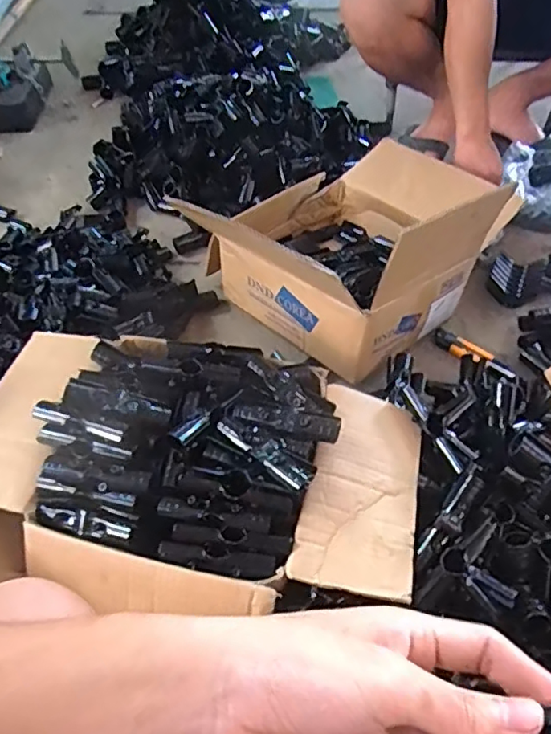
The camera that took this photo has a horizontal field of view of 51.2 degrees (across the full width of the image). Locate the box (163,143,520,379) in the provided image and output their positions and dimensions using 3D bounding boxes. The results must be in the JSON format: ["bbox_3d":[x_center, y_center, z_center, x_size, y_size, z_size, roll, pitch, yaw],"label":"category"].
[{"bbox_3d":[0.159,-0.255,0.956,0.449,0.225,0.357,-39,62,-24],"label":"box"}]

